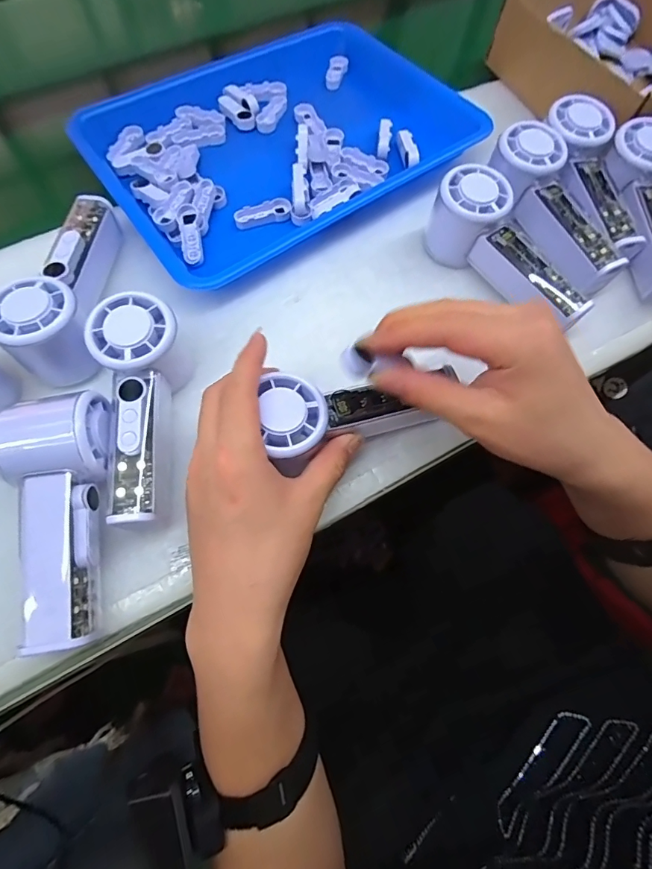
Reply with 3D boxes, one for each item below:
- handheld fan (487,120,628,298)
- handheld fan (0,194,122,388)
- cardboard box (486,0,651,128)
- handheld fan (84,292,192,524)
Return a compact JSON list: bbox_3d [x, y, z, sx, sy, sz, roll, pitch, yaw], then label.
[{"bbox_3d":[0.197,-0.192,0.369,0.052,0.044,0.153,-25,84,-11],"label":"handheld fan"},{"bbox_3d":[-0.197,-0.118,0.322,0.054,0.049,0.154,1,69,-2],"label":"handheld fan"},{"bbox_3d":[0.309,-0.393,0.440,0.218,0.071,0.198,-29,73,-12],"label":"cardboard box"},{"bbox_3d":[-0.119,-0.016,0.290,0.054,0.061,0.146,-11,70,-6],"label":"handheld fan"}]

